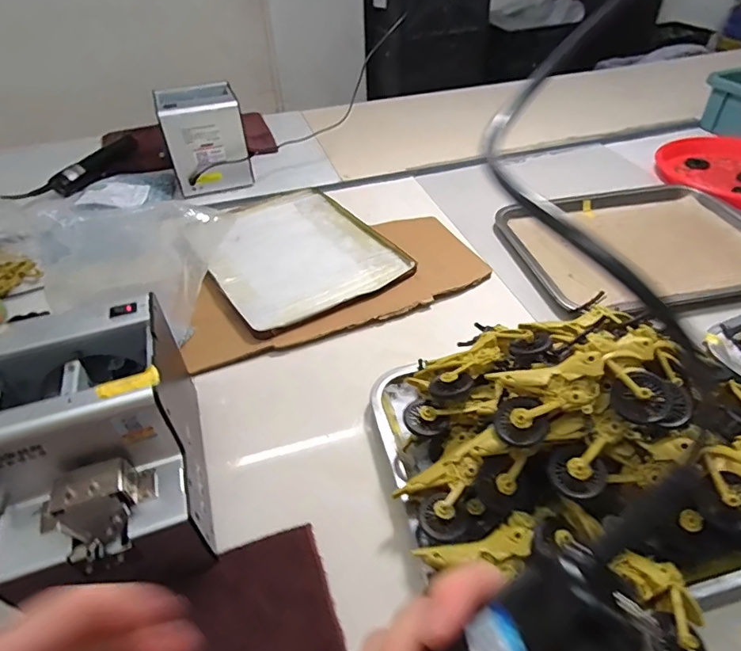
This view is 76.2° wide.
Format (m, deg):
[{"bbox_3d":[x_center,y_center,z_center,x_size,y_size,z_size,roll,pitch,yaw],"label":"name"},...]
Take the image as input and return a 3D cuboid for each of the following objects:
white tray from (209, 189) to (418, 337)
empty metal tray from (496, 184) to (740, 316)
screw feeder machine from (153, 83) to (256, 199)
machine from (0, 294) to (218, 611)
[{"bbox_3d":[-0.111,-0.114,0.672,0.236,0.019,0.305,-26,47,-23],"label":"white tray"},{"bbox_3d":[0.379,-0.117,0.665,0.340,0.023,0.267,-9,43,-7],"label":"empty metal tray"},{"bbox_3d":[-0.280,-0.316,0.808,0.128,0.142,0.095,-16,44,-14],"label":"screw feeder machine"},{"bbox_3d":[-0.203,0.097,0.364,0.131,0.146,0.177,-14,44,-13],"label":"machine"}]

